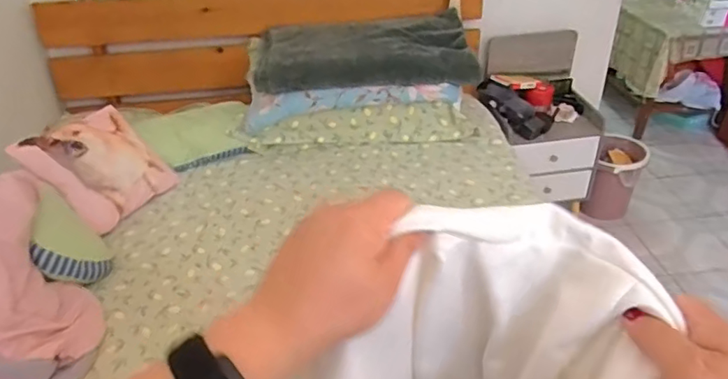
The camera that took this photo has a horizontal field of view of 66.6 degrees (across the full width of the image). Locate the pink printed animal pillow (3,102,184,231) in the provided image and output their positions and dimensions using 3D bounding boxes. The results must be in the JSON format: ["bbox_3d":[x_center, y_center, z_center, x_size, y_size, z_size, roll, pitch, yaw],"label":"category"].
[{"bbox_3d":[-0.660,-0.065,1.404,0.061,0.277,0.327,-35,9,35],"label":"pink printed animal pillow"}]

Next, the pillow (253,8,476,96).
[{"bbox_3d":[0.006,-0.417,1.673,0.631,0.119,0.314,-4,33,-2],"label":"pillow"}]

